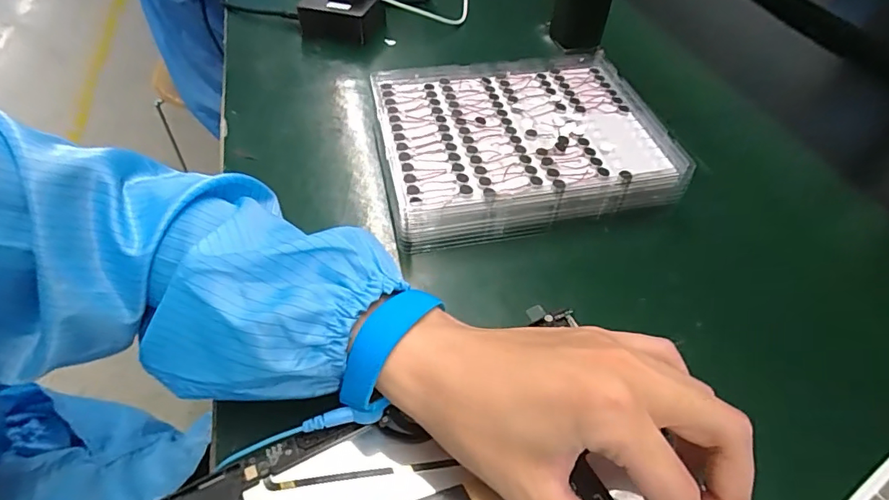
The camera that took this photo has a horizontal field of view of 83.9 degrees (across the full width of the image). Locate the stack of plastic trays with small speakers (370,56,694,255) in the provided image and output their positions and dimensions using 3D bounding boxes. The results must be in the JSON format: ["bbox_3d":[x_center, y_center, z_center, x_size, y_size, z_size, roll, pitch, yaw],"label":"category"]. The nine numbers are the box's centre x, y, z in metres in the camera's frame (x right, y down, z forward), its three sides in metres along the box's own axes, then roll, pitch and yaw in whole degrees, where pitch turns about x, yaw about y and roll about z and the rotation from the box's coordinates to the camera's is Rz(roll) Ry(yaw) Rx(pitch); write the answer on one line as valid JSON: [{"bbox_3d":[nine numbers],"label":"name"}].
[{"bbox_3d":[0.057,-0.087,0.399,0.214,0.039,0.185,-8,49,-9],"label":"stack of plastic trays with small speakers"}]

